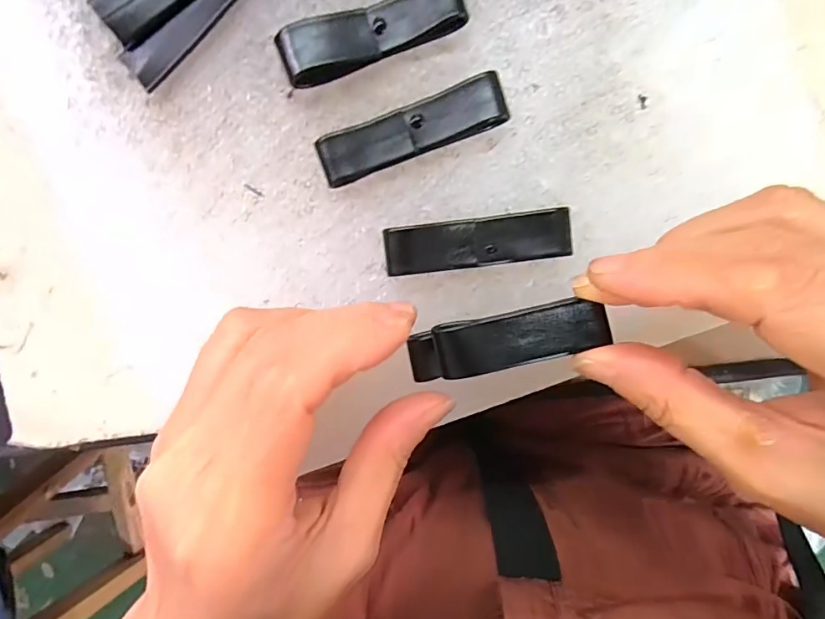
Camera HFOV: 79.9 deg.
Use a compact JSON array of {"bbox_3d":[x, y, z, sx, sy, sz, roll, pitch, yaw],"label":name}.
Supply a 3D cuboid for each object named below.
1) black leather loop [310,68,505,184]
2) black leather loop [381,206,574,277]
[{"bbox_3d":[0.000,-0.060,0.167,0.064,0.009,0.016,-19,97,4],"label":"black leather loop"},{"bbox_3d":[0.022,-0.023,0.170,0.062,0.009,0.016,-6,97,2],"label":"black leather loop"}]

